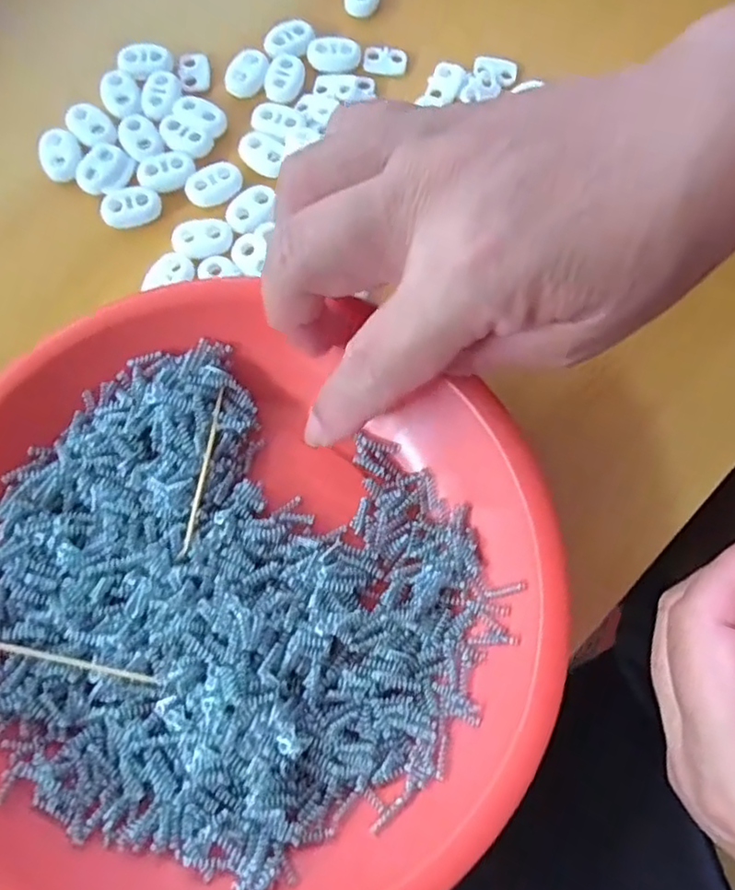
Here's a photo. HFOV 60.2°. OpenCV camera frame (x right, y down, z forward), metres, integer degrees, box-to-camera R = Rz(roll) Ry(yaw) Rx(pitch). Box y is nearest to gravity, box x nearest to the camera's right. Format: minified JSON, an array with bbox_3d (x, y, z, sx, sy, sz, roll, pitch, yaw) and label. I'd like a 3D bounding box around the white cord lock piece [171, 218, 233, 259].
[{"bbox_3d":[-0.063,-0.079,0.241,0.022,0.004,0.014,-14,74,-5],"label":"white cord lock piece"}]

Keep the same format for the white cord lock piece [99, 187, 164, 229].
[{"bbox_3d":[-0.091,-0.092,0.245,0.022,0.007,0.014,-21,75,-7],"label":"white cord lock piece"}]

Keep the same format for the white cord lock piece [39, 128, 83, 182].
[{"bbox_3d":[-0.121,-0.115,0.251,0.016,0.005,0.021,-21,75,-7],"label":"white cord lock piece"}]

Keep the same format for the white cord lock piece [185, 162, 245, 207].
[{"bbox_3d":[-0.061,-0.103,0.249,0.023,0.004,0.016,-34,77,-11],"label":"white cord lock piece"}]

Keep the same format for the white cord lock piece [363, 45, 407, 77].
[{"bbox_3d":[0.008,-0.164,0.271,0.019,0.004,0.012,2,73,-1],"label":"white cord lock piece"}]

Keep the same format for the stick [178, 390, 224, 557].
[{"bbox_3d":[-0.054,0.008,0.208,0.004,0.004,0.057,9,73,1],"label":"stick"}]

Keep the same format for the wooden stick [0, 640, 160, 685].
[{"bbox_3d":[-0.091,0.063,0.187,0.059,0.005,0.004,13,73,3],"label":"wooden stick"}]

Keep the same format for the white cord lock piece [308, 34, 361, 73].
[{"bbox_3d":[-0.015,-0.165,0.267,0.022,0.004,0.013,13,73,3],"label":"white cord lock piece"}]

